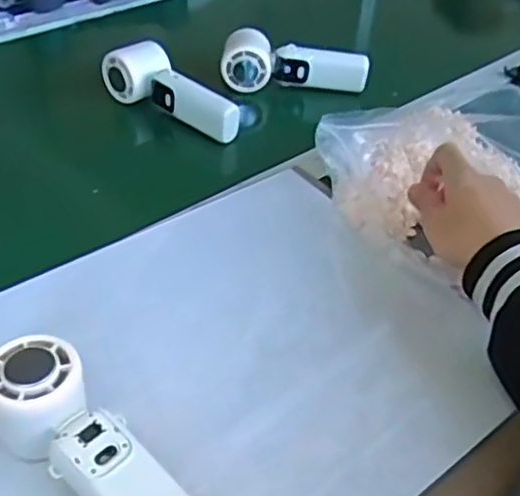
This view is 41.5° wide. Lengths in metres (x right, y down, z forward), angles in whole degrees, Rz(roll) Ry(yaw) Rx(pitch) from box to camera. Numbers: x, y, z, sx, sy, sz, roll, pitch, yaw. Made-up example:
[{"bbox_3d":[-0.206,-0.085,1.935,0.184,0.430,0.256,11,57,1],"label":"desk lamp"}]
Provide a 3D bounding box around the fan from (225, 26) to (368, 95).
[{"bbox_3d":[0.041,-0.210,0.795,0.165,0.052,0.044,8,42,2],"label":"fan"}]

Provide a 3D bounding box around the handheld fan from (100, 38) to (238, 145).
[{"bbox_3d":[-0.094,-0.167,0.728,0.164,0.047,0.056,34,49,27],"label":"handheld fan"}]

